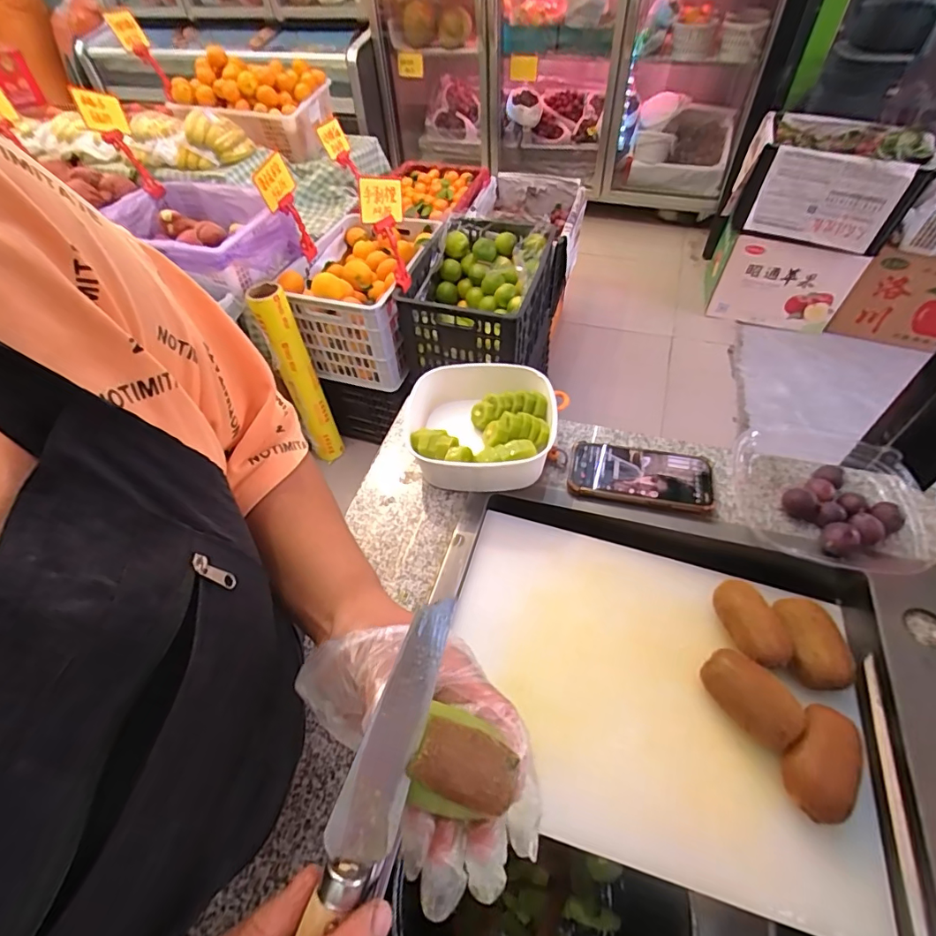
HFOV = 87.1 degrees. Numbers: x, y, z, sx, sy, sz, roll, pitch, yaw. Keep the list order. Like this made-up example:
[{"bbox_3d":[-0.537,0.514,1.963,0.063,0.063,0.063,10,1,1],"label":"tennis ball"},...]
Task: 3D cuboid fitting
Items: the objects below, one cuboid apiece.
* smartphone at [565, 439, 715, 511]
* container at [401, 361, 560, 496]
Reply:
[{"bbox_3d":[0.195,0.006,0.563,0.153,0.011,0.084,9,52,17],"label":"smartphone"},{"bbox_3d":[0.015,-0.049,0.606,0.175,0.060,0.173,-2,51,2],"label":"container"}]

